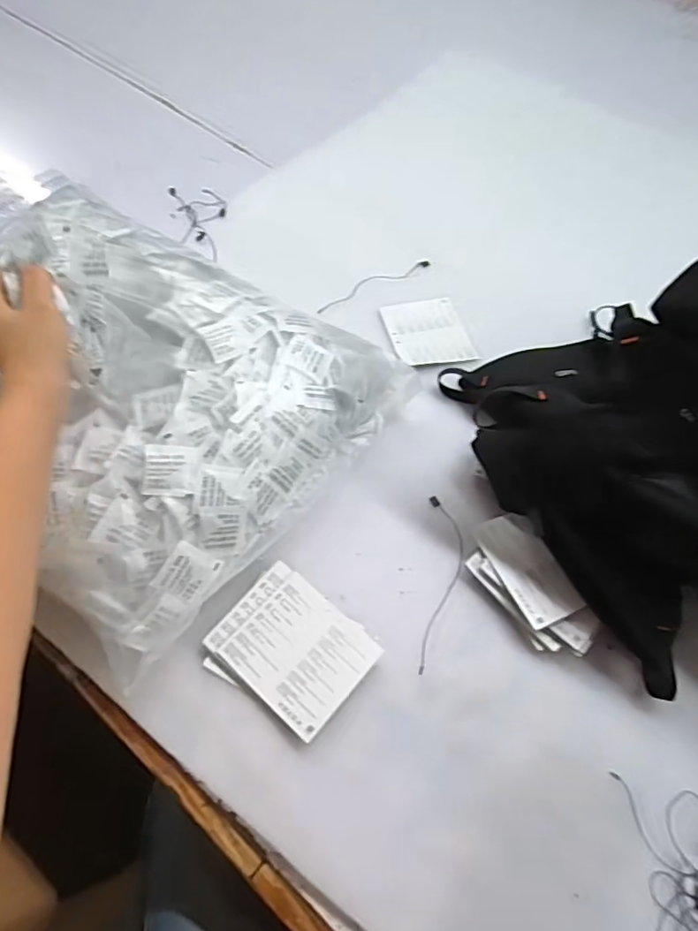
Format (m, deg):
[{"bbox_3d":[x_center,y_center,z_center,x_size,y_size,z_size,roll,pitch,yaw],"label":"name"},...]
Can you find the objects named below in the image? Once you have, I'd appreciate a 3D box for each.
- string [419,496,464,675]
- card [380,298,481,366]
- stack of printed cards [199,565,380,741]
[{"bbox_3d":[0.084,0.101,0.482,0.033,0.004,0.160,8,58,1],"label":"string"},{"bbox_3d":[0.092,-0.152,0.630,0.089,0.006,0.100,-13,60,-11],"label":"card"},{"bbox_3d":[-0.046,0.148,0.441,0.113,0.013,0.096,35,63,17],"label":"stack of printed cards"}]

